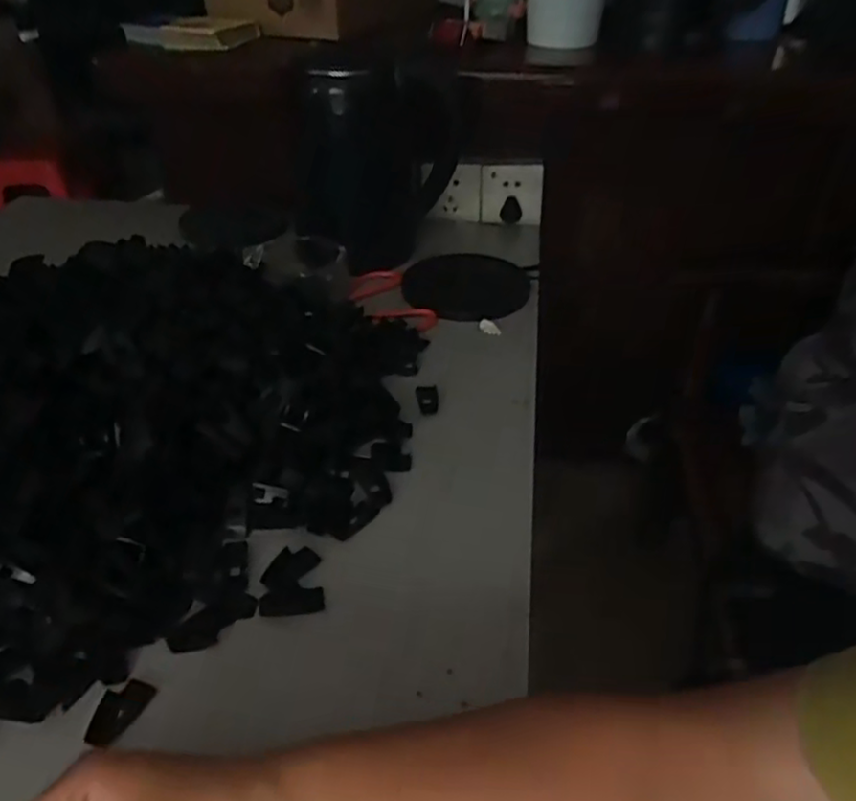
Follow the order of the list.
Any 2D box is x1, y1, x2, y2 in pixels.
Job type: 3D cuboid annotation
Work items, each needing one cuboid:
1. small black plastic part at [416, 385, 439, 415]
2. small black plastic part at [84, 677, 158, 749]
[{"bbox_3d":[0.000,0.001,0.641,0.020,0.006,0.046,-2,36,-2],"label":"small black plastic part"},{"bbox_3d":[-0.175,0.174,0.396,0.020,0.008,0.041,15,39,20],"label":"small black plastic part"}]

